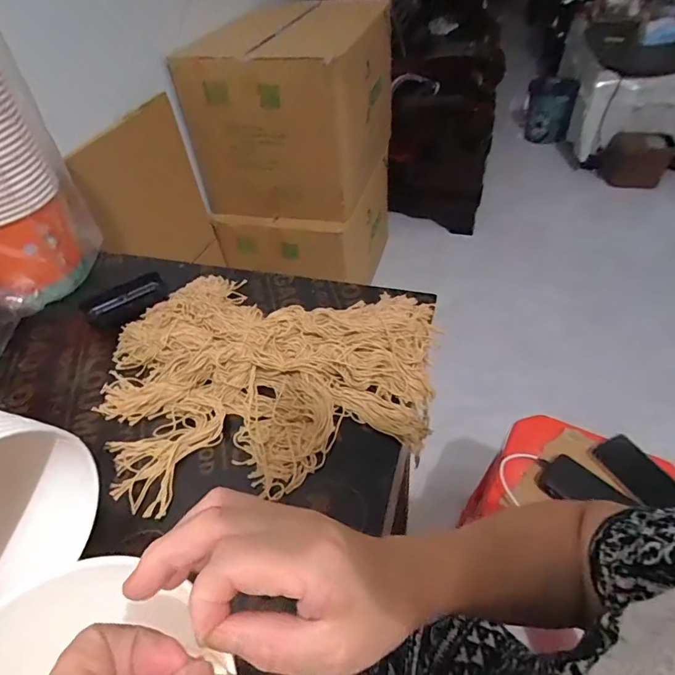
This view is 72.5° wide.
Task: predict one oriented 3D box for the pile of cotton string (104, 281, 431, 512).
[{"bbox_3d":[-0.073,0.022,0.518,0.377,0.044,0.329,-8,45,-2],"label":"pile of cotton string"}]

